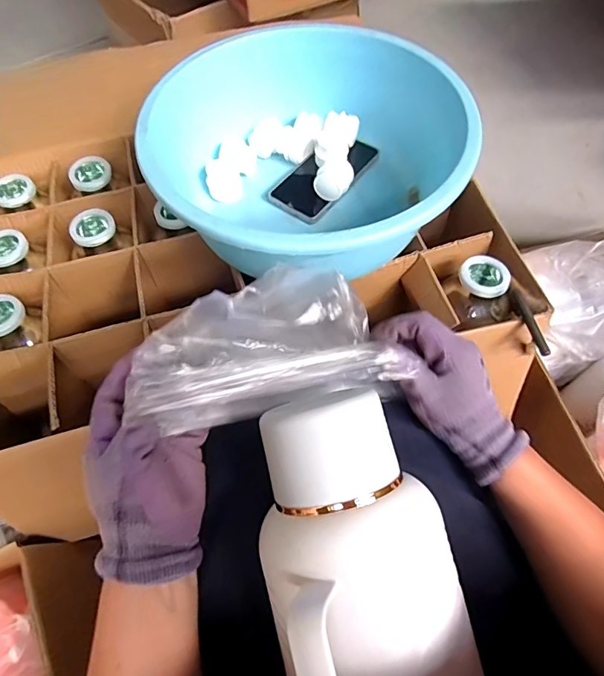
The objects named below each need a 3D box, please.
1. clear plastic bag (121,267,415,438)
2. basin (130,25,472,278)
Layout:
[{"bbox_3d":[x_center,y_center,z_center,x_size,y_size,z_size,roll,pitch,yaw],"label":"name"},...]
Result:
[{"bbox_3d":[-0.026,0.001,0.354,0.194,0.054,0.110,-11,61,-5],"label":"clear plastic bag"},{"bbox_3d":[0.004,-0.201,0.544,0.333,0.142,0.330,-1,61,1],"label":"basin"}]

